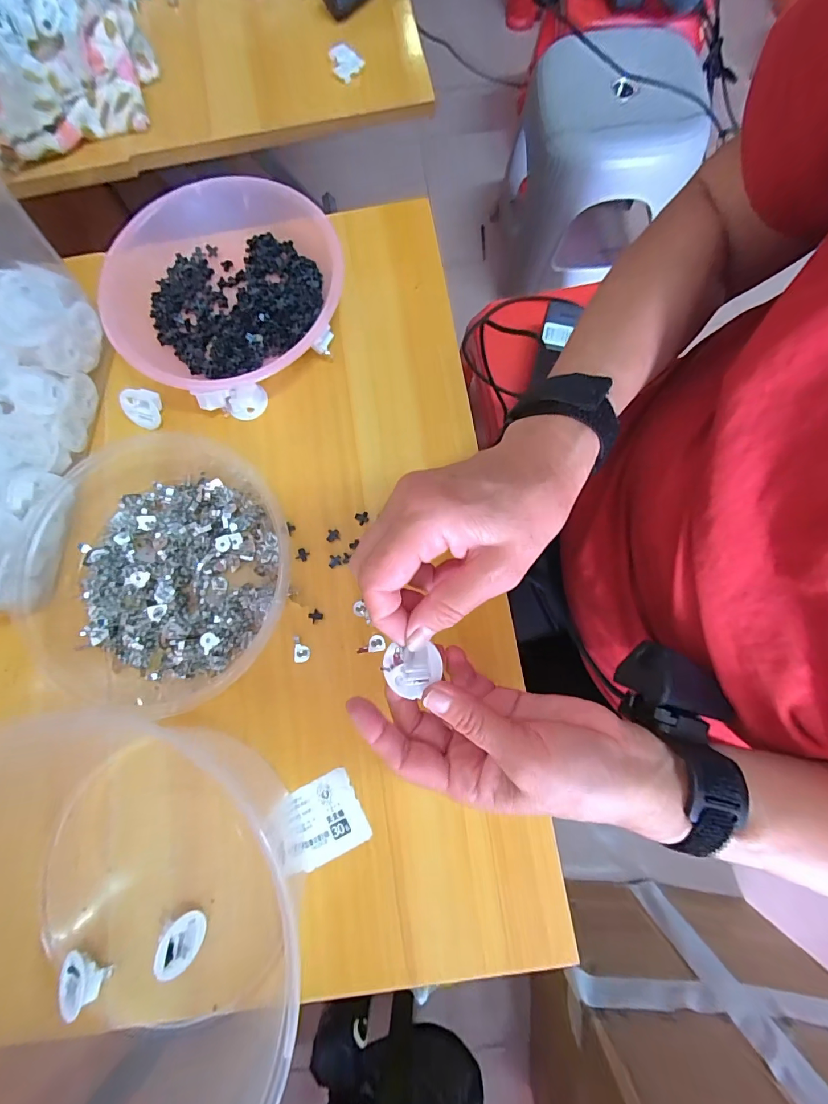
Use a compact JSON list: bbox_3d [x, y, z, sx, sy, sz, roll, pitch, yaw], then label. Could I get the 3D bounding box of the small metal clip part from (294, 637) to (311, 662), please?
[{"bbox_3d":[-0.081,0.070,0.313,0.011,0.004,0.018,-6,79,-2],"label":"small metal clip part"}]

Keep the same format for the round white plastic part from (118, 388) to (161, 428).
[{"bbox_3d":[-0.218,-0.117,0.350,0.028,0.022,0.029,0,79,-1],"label":"round white plastic part"}]

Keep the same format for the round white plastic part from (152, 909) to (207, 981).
[{"bbox_3d":[-0.148,0.243,0.270,0.017,0.031,0.027,-19,73,35],"label":"round white plastic part"}]

